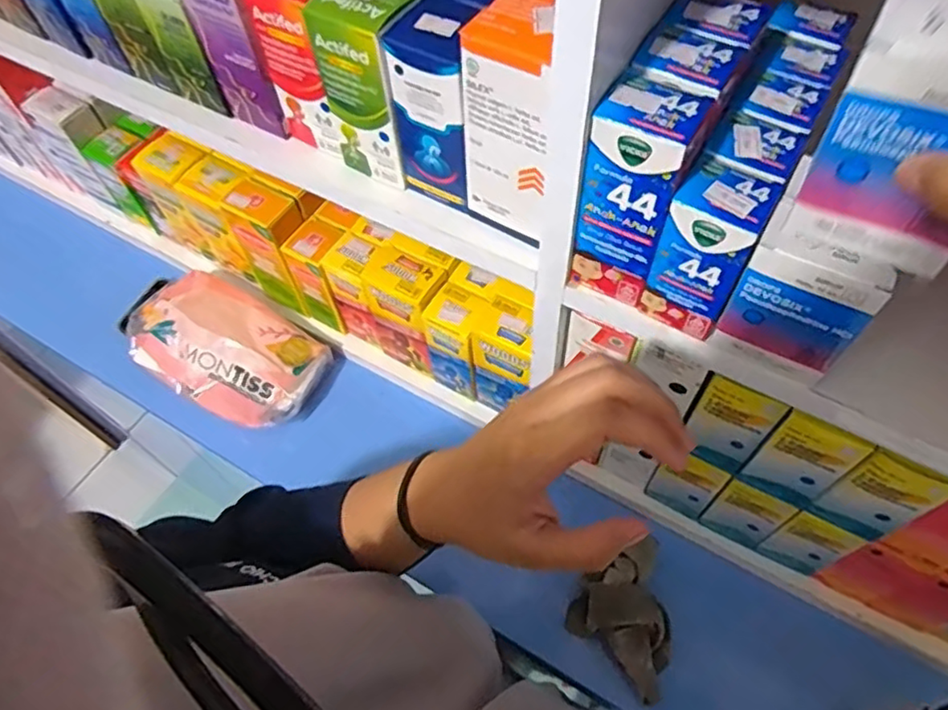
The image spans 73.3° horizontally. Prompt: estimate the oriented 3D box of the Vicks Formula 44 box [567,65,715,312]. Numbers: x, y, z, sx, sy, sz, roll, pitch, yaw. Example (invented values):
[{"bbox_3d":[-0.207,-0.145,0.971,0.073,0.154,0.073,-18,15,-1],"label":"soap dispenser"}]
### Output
[{"bbox_3d":[0.082,-0.079,0.326,0.042,0.118,0.041,26,64,18],"label":"Vicks Formula 44 box"}]

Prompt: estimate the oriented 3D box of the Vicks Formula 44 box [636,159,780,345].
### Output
[{"bbox_3d":[0.117,-0.052,0.323,0.041,0.084,0.038,29,65,19],"label":"Vicks Formula 44 box"}]

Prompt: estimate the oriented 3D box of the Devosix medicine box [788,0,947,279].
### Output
[{"bbox_3d":[0.159,-0.085,0.222,0.057,0.082,0.062,28,65,19],"label":"Devosix medicine box"}]

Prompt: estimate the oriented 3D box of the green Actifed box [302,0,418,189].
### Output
[{"bbox_3d":[-0.059,-0.166,0.387,0.055,0.106,0.049,29,65,19],"label":"green Actifed box"}]

